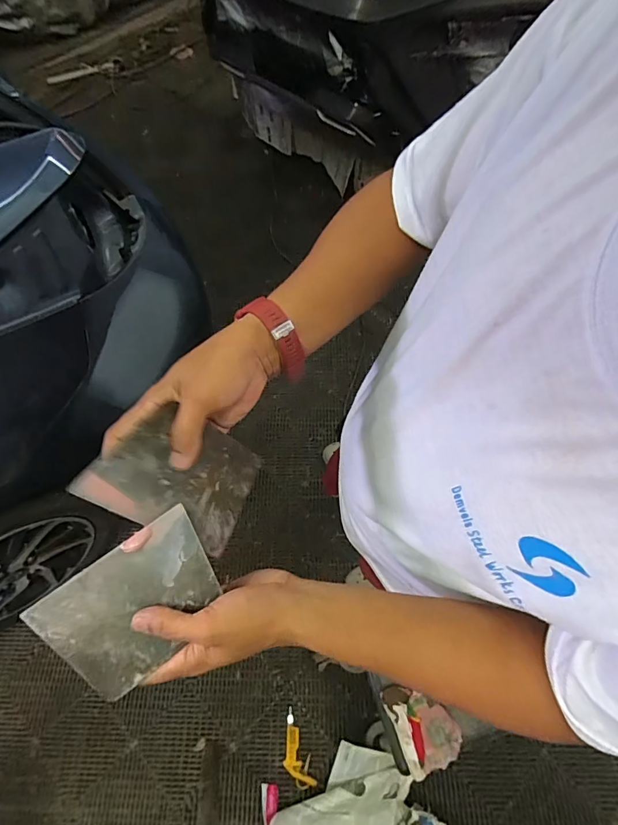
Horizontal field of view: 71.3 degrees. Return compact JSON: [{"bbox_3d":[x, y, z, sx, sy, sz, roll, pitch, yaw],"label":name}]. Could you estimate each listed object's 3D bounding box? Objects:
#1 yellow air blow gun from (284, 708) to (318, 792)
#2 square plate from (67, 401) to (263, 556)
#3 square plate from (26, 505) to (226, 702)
[{"bbox_3d":[-0.040,0.953,1.225,0.071,0.020,0.185,-18,49,-6],"label":"yellow air blow gun"},{"bbox_3d":[-0.108,0.056,0.373,0.008,0.139,0.097,19,73,54],"label":"square plate"},{"bbox_3d":[-0.141,0.157,0.354,0.138,0.008,0.096,-36,89,-10],"label":"square plate"}]

